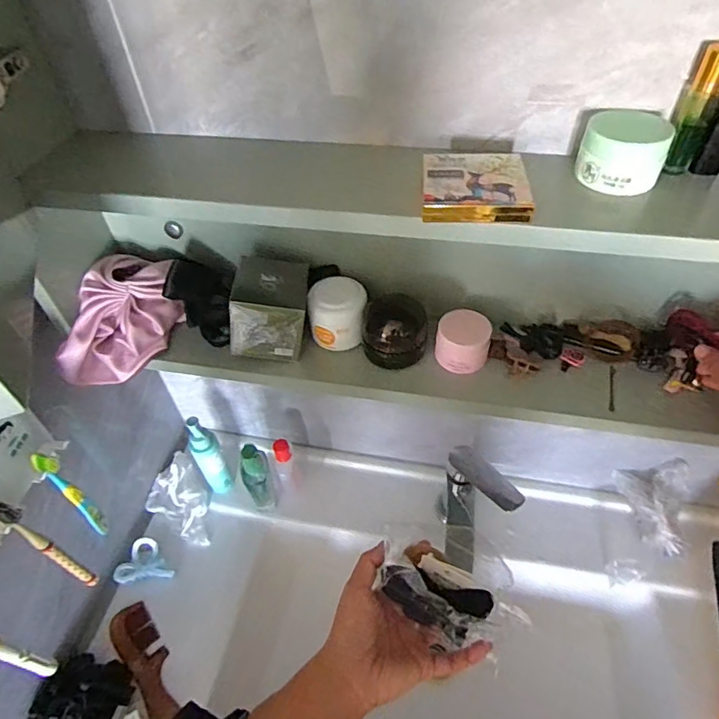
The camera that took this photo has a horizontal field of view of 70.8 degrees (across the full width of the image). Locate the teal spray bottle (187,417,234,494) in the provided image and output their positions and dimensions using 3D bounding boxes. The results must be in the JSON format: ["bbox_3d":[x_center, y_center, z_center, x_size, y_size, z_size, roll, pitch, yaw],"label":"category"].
[{"bbox_3d":[-0.218,0.147,0.743,0.036,0.173,0.032,-25,52,-18],"label":"teal spray bottle"}]

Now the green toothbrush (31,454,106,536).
[{"bbox_3d":[-0.270,0.130,0.481,0.010,0.139,0.019,29,56,26],"label":"green toothbrush"}]

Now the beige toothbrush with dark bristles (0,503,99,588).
[{"bbox_3d":[-0.283,0.170,0.459,0.021,0.175,0.014,22,53,21],"label":"beige toothbrush with dark bristles"}]

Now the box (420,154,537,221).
[{"bbox_3d":[0.084,-0.126,0.367,0.073,0.011,0.079,3,49,6],"label":"box"}]

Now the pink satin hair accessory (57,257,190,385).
[{"bbox_3d":[-0.244,-0.034,0.521,0.078,0.089,0.129,17,52,18],"label":"pink satin hair accessory"}]

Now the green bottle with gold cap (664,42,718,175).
[{"bbox_3d":[0.239,-0.174,0.358,0.021,0.081,0.017,26,55,24],"label":"green bottle with gold cap"}]

